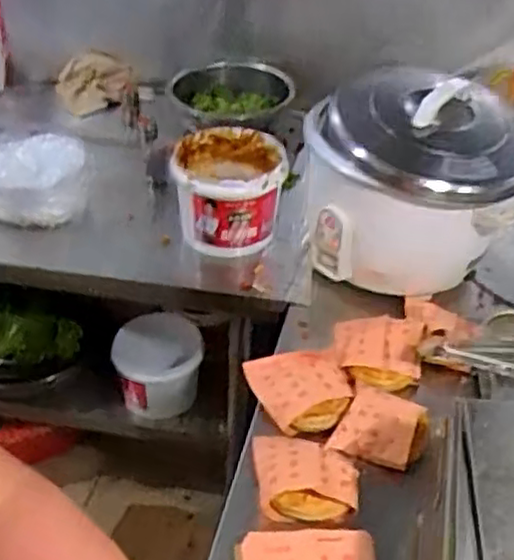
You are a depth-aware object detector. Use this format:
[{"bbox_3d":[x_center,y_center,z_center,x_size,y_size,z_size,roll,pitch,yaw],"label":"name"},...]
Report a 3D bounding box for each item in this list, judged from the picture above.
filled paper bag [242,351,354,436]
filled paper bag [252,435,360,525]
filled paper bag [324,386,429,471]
[{"bbox_3d":[0.057,0.150,0.952,0.132,0.052,0.115,-5,40,-8],"label":"filled paper bag"},{"bbox_3d":[0.057,0.238,0.851,0.131,0.042,0.110,6,40,4],"label":"filled paper bag"},{"bbox_3d":[0.159,0.193,0.895,0.111,0.046,0.101,23,44,23],"label":"filled paper bag"}]

